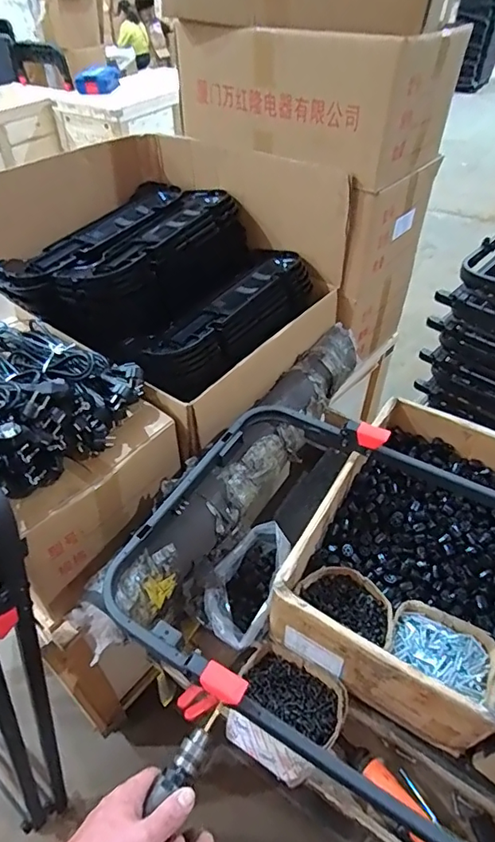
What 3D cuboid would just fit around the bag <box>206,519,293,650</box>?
[{"bbox_3d":[0.001,0.288,0.877,0.109,0.105,0.218,16,47,16],"label":"bag"}]

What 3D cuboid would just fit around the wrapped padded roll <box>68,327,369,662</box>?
[{"bbox_3d":[0.018,0.061,0.970,0.130,0.120,0.869,24,50,23],"label":"wrapped padded roll"}]

